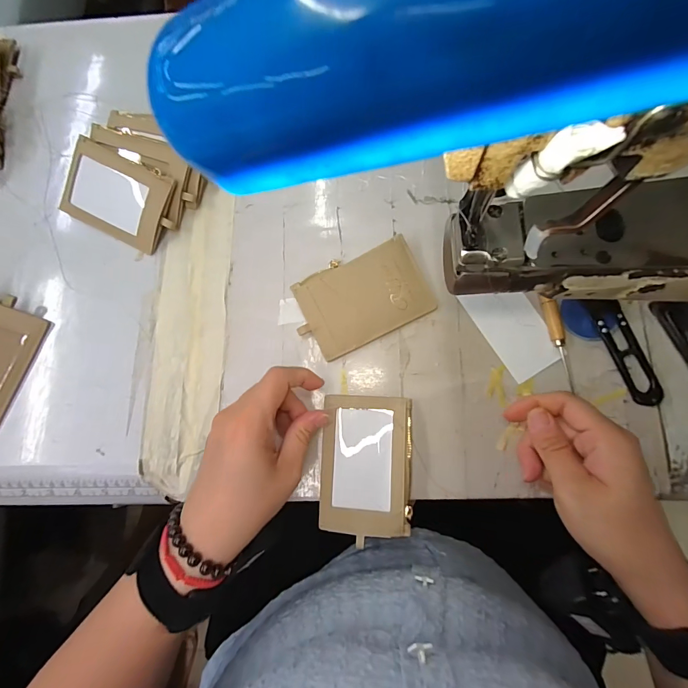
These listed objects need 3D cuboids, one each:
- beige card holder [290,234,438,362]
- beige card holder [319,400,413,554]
[{"bbox_3d":[0.018,-0.041,0.329,0.110,0.004,0.075,-27,93,0],"label":"beige card holder"},{"bbox_3d":[0.019,0.100,0.310,0.073,0.014,0.110,1,82,4],"label":"beige card holder"}]

